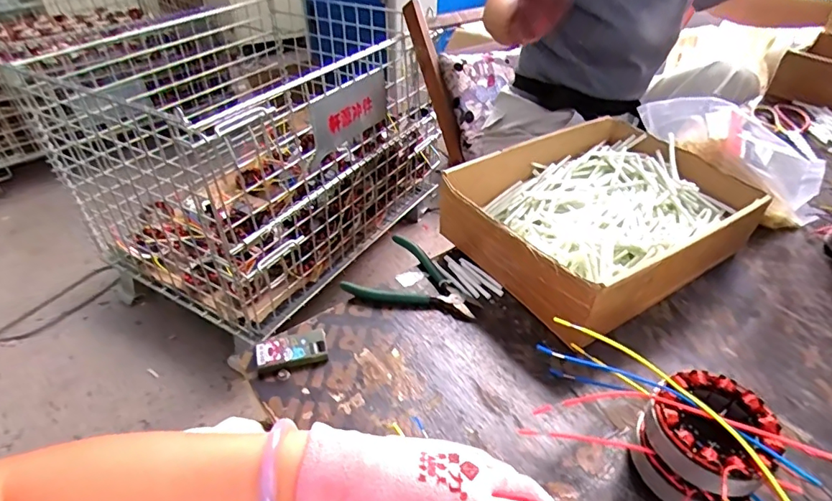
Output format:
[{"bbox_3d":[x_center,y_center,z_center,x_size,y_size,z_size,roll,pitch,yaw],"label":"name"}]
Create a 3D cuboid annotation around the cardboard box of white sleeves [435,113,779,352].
[{"bbox_3d":[0.223,-0.043,0.610,0.325,0.092,0.242,-23,45,-26],"label":"cardboard box of white sleeves"}]

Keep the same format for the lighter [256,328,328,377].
[{"bbox_3d":[-0.122,0.098,0.485,0.066,0.015,0.039,-11,41,-13],"label":"lighter"}]

